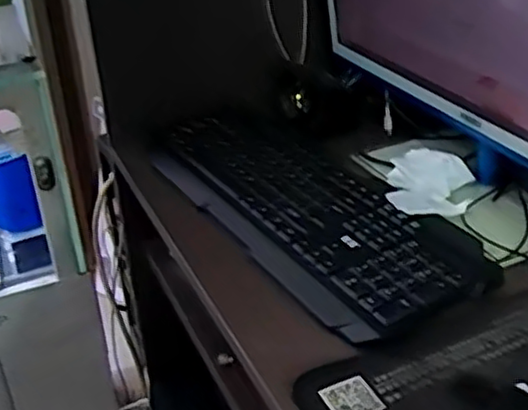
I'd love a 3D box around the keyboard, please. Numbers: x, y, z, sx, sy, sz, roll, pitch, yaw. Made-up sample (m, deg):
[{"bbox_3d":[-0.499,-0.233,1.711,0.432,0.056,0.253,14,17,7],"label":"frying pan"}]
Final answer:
[{"bbox_3d":[0.029,-0.006,0.723,0.161,0.024,0.429,-23,37,-25],"label":"keyboard"}]

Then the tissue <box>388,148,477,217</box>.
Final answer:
[{"bbox_3d":[0.173,-0.024,0.736,0.085,0.016,0.143,0,33,9],"label":"tissue"}]

